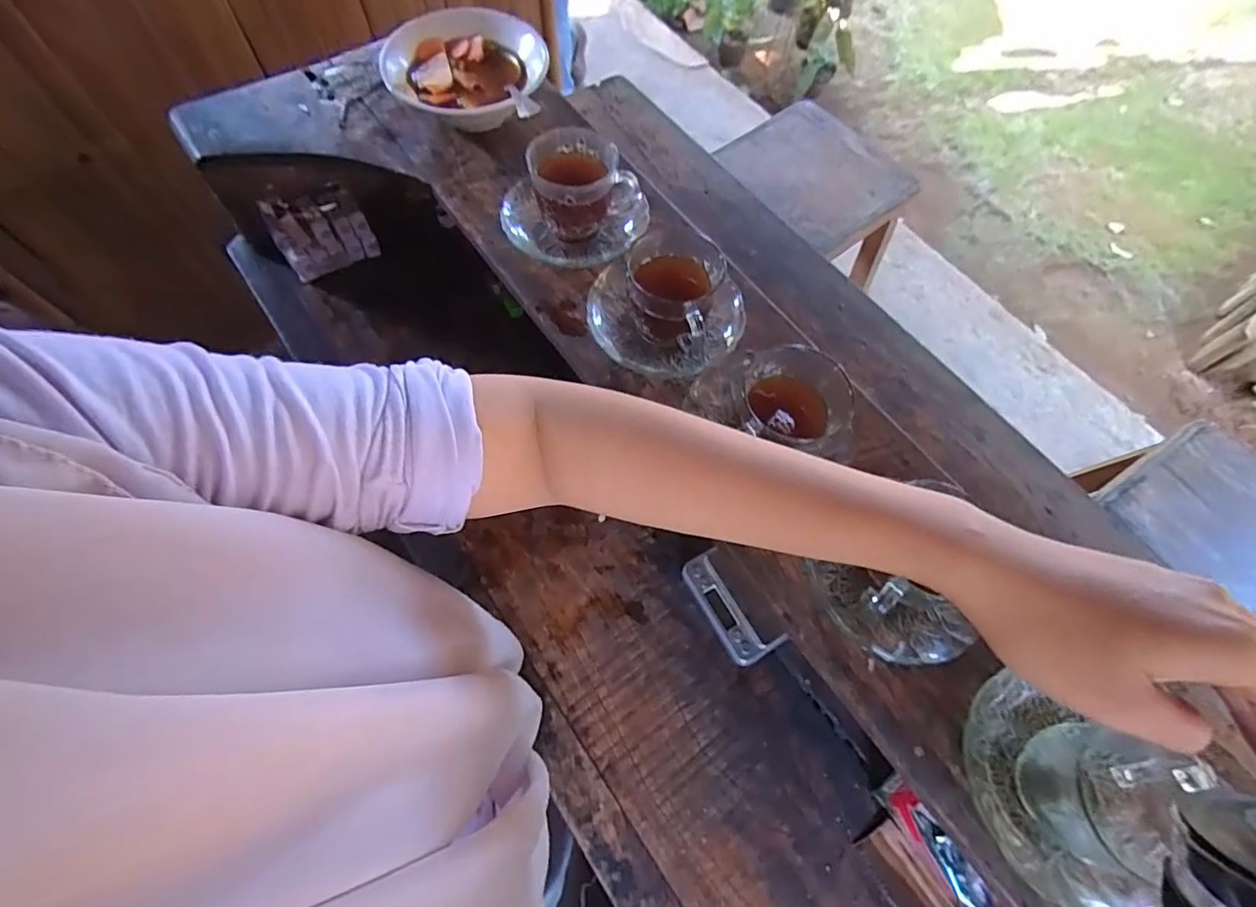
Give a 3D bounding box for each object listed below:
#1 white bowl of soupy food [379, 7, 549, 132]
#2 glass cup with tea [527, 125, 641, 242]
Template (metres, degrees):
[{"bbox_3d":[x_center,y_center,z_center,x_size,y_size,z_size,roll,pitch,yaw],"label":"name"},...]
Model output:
[{"bbox_3d":[-0.175,-0.413,0.593,0.160,0.053,0.185,-15,67,-10],"label":"white bowl of soupy food"},{"bbox_3d":[-0.049,-0.252,0.529,0.084,0.073,0.084,1,65,-2],"label":"glass cup with tea"}]

